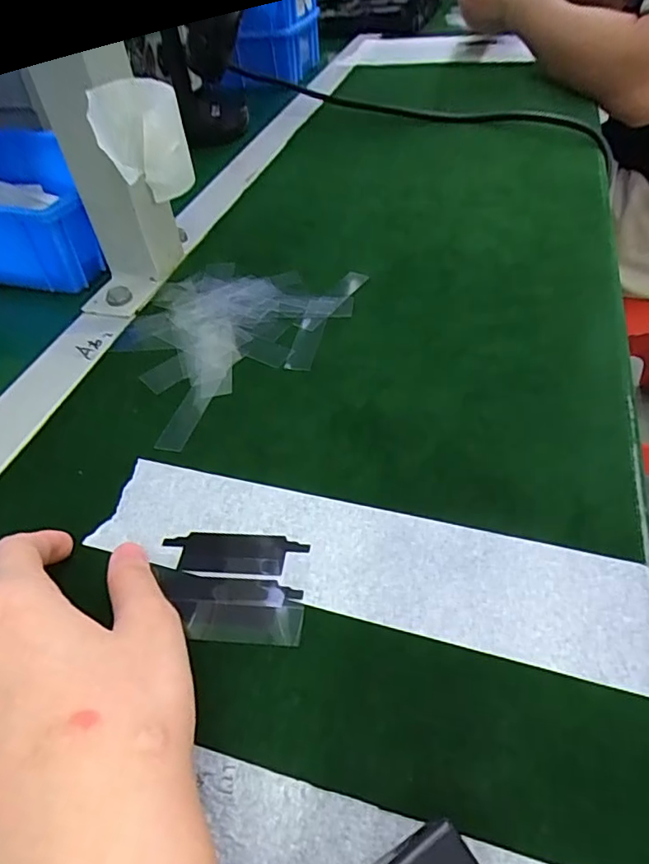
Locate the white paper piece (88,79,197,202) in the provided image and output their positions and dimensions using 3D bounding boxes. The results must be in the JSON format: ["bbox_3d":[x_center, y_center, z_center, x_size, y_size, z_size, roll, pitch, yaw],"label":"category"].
[{"bbox_3d":[-0.108,-0.173,0.336,0.049,0.067,0.040,-14,47,-6],"label":"white paper piece"}]

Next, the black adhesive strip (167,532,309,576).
[{"bbox_3d":[-0.039,0.051,0.236,0.061,0.004,0.019,2,47,9],"label":"black adhesive strip"}]

